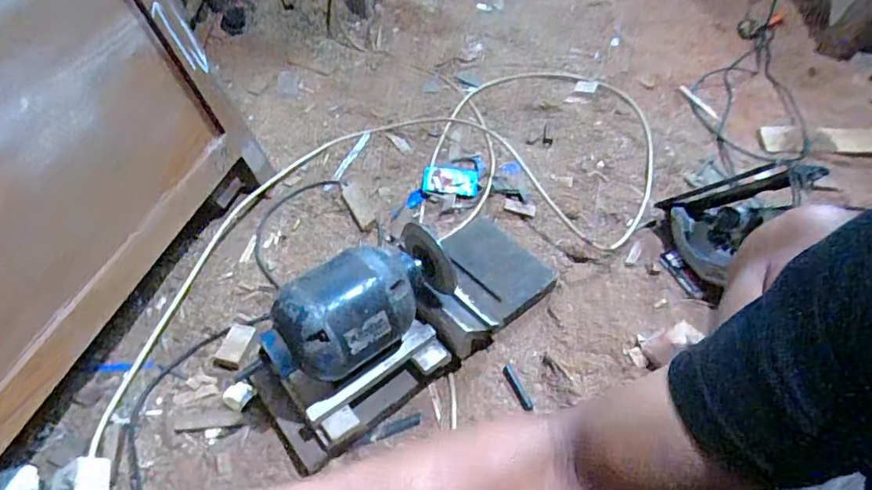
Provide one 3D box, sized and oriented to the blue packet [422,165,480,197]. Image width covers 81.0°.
[{"bbox_3d":[0.031,-0.137,1.063,0.113,0.013,0.079,2,47,-1],"label":"blue packet"}]

